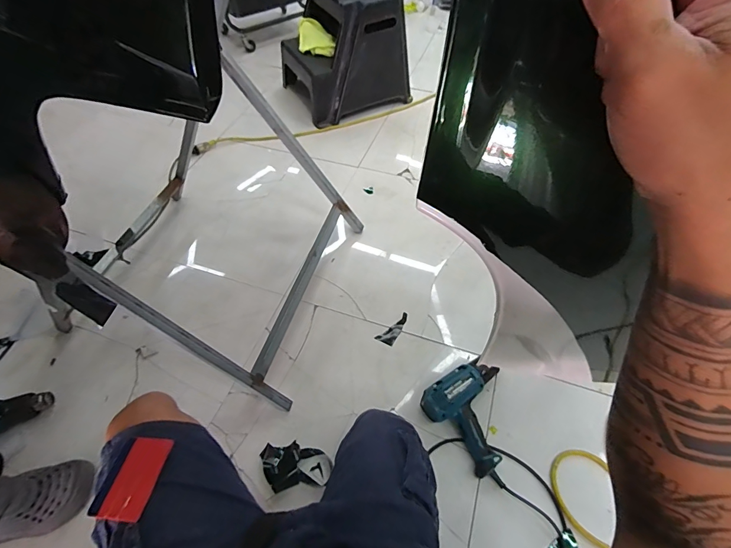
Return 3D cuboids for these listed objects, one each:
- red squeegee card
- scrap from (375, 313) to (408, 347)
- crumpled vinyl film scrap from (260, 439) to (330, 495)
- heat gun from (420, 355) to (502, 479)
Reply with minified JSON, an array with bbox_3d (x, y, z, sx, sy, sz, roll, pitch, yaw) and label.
[{"bbox_3d":[-0.311,0.272,0.512,0.069,0.009,0.100,4,45,5],"label":"red squeegee card"},{"bbox_3d":[0.074,0.142,1.012,0.046,0.011,0.102,28,58,19],"label":"scrap"},{"bbox_3d":[-0.156,0.400,0.801,0.136,0.048,0.093,-3,54,-2],"label":"crumpled vinyl film scrap"},{"bbox_3d":[0.252,0.304,0.857,0.190,0.072,0.196,-35,61,-23],"label":"heat gun"}]

